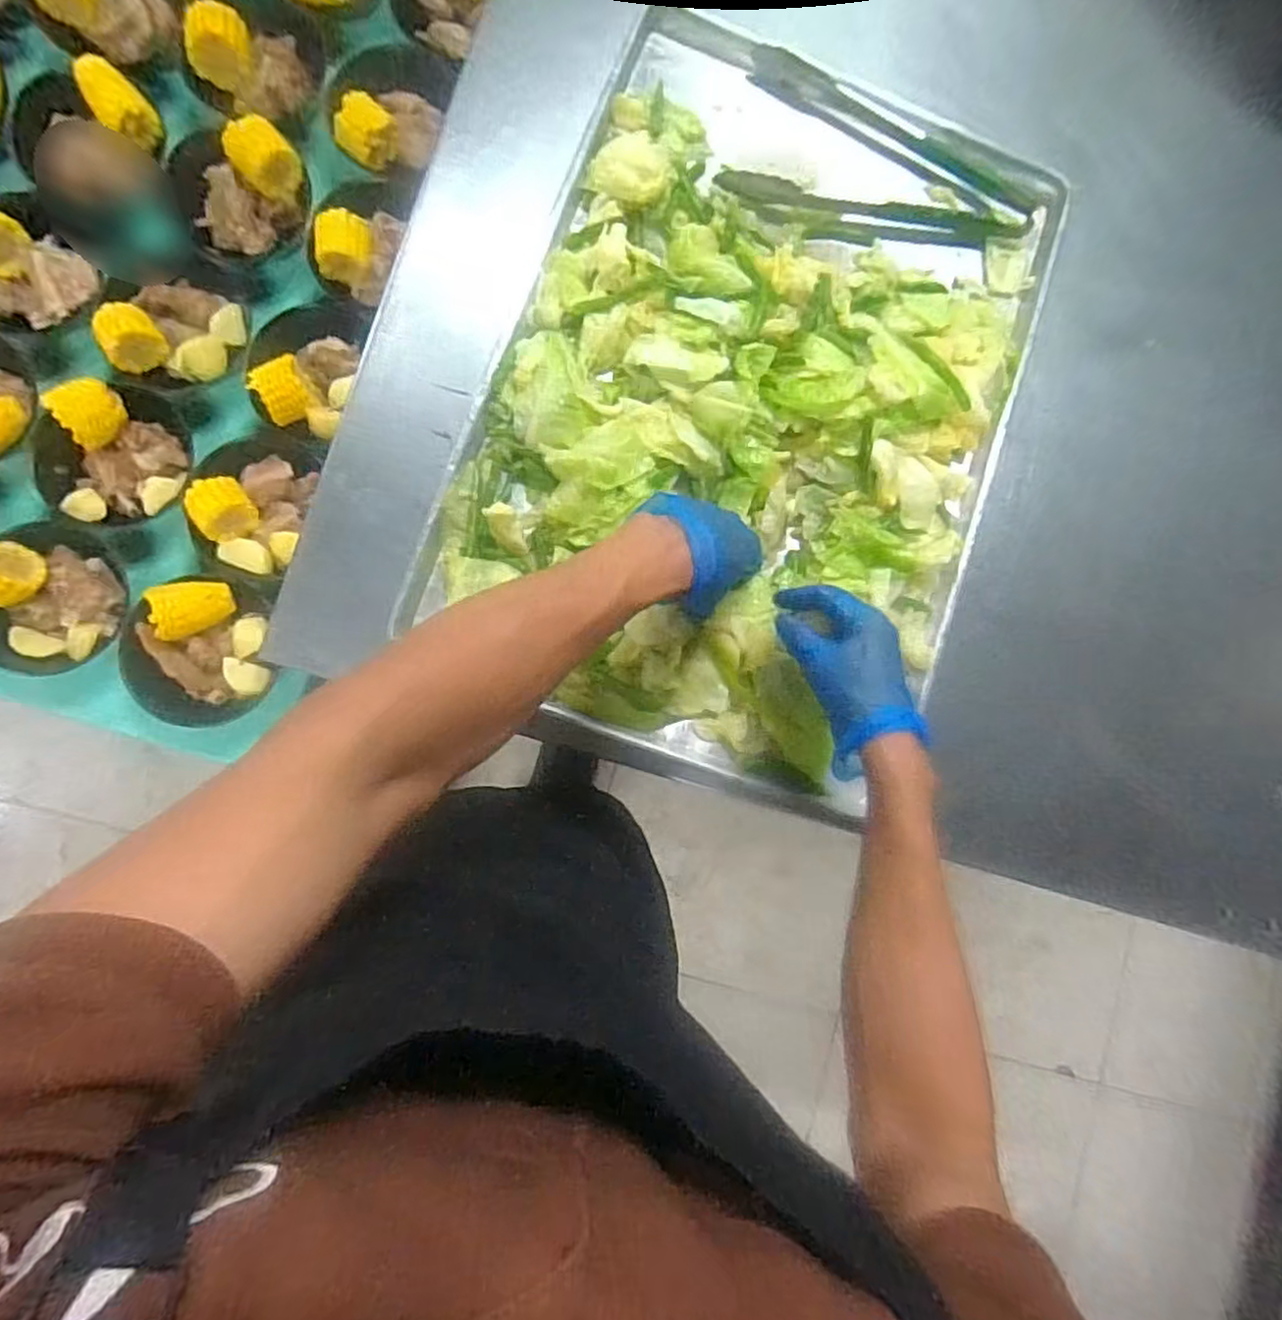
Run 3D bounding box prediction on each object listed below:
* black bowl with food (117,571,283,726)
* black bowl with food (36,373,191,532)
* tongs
[{"bbox_3d":[-0.415,-0.012,0.644,0.120,0.059,0.124,-11,88,-7],"label":"black bowl with food"},{"bbox_3d":[-0.503,-0.196,0.657,0.125,0.068,0.132,0,87,-7],"label":"black bowl with food"},{"bbox_3d":[0.226,-0.450,0.648,0.296,0.029,0.145,18,85,-6],"label":"tongs"}]

